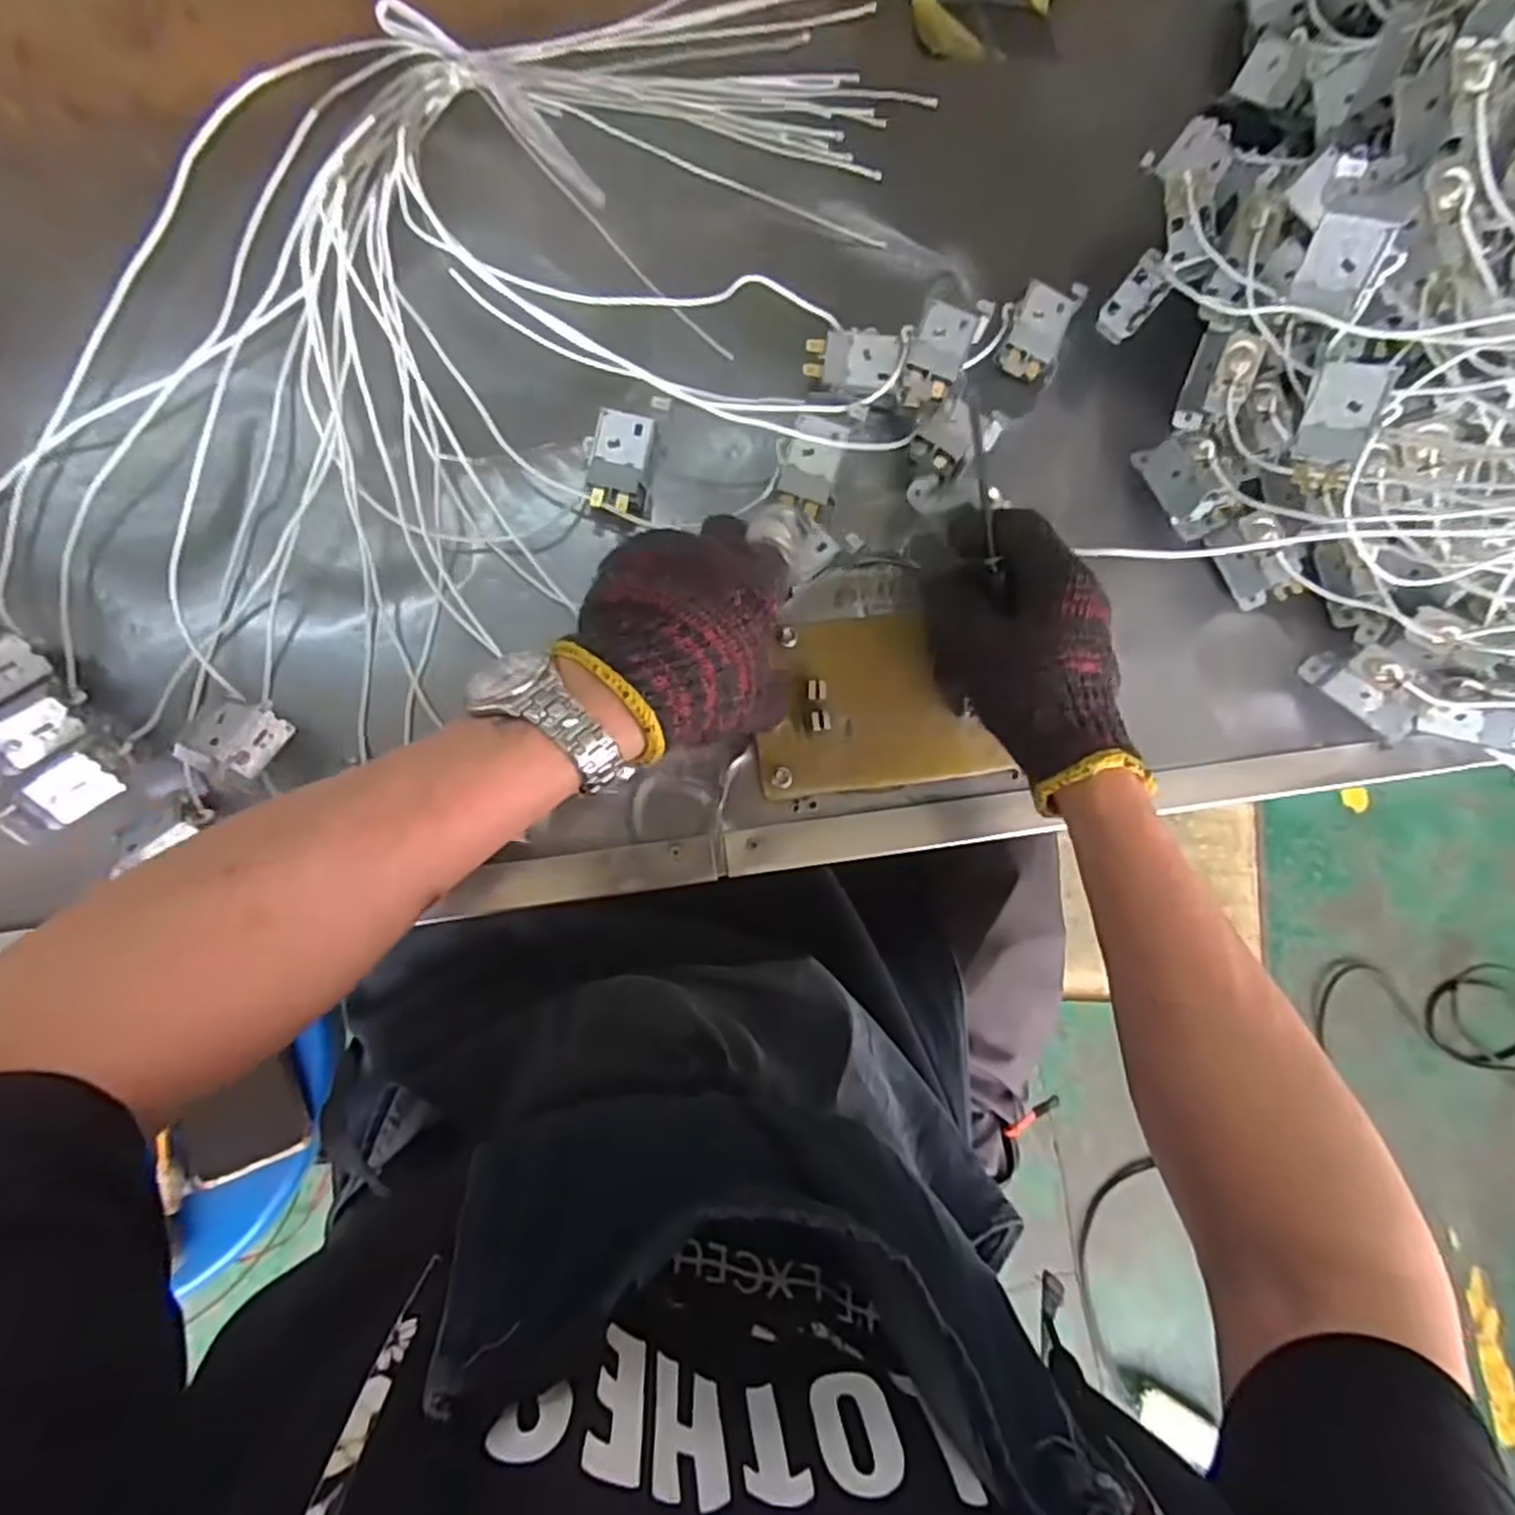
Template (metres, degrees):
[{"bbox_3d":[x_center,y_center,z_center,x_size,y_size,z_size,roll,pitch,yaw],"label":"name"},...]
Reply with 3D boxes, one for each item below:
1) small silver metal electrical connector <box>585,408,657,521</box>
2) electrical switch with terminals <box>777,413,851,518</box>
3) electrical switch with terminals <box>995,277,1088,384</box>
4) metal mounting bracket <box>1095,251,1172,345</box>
[{"bbox_3d":[-0.076,-0.163,0.433,0.035,0.031,0.054,10,83,-6],"label":"small silver metal electrical connector"},{"bbox_3d":[0.029,-0.165,0.432,0.036,0.012,0.052,11,103,-1],"label":"electrical switch with terminals"},{"bbox_3d":[0.174,-0.270,0.477,0.041,0.026,0.061,21,80,-4],"label":"electrical switch with terminals"},{"bbox_3d":[0.223,-0.270,0.448,0.025,0.045,0.008,37,48,0],"label":"metal mounting bracket"}]

